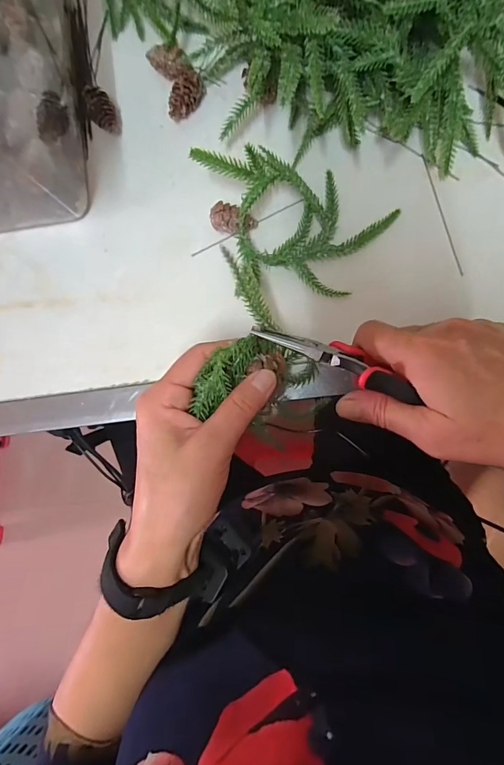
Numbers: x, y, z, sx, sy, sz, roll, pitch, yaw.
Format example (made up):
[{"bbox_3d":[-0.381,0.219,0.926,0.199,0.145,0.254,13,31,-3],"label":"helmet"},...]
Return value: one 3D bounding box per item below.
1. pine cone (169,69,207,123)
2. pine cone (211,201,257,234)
[{"bbox_3d":[-0.053,-0.231,0.319,0.020,0.022,0.035,21,91,6],"label":"pine cone"},{"bbox_3d":[-0.014,-0.126,0.312,0.034,0.026,0.020,6,90,6],"label":"pine cone"}]

